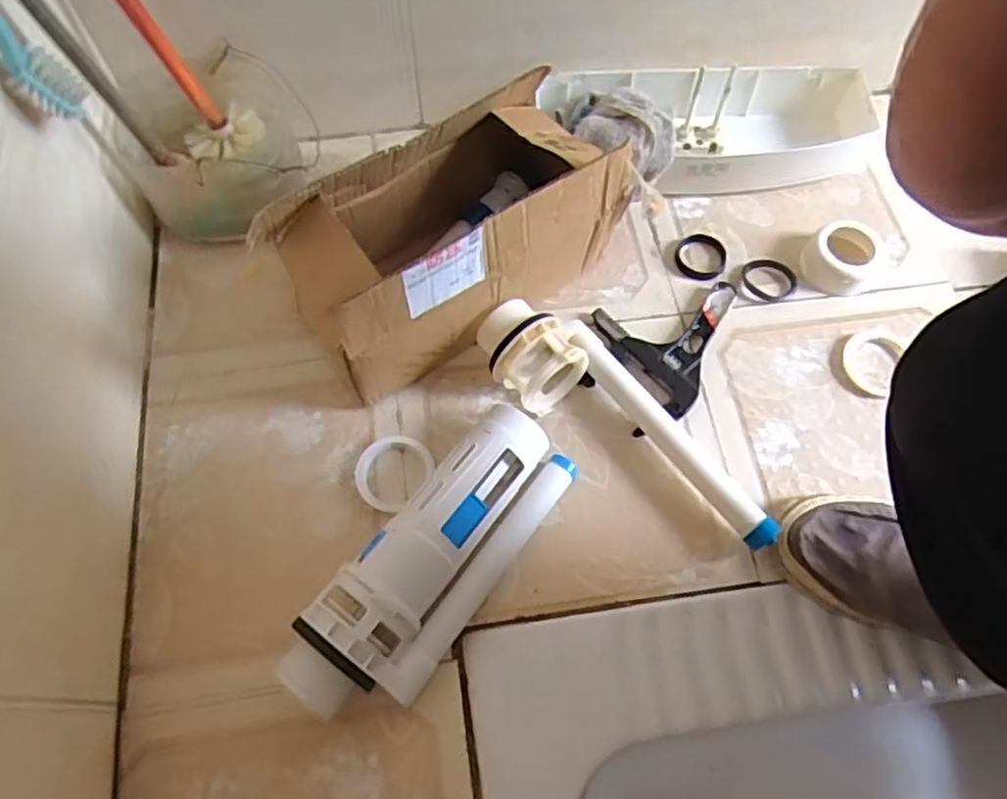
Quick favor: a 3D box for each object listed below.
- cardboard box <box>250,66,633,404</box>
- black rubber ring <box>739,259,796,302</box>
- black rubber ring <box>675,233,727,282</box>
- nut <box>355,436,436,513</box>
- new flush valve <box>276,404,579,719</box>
[{"bbox_3d":[-0.051,-0.159,0.654,0.298,0.171,0.166,-31,69,-15],"label":"cardboard box"},{"bbox_3d":[0.280,-0.127,0.727,0.058,0.006,0.052,-25,68,-13],"label":"black rubber ring"},{"bbox_3d":[0.213,-0.155,0.740,0.052,0.012,0.062,17,65,6],"label":"black rubber ring"},{"bbox_3d":[-0.103,0.065,0.636,0.072,0.013,0.066,1,65,-1],"label":"nut"},{"bbox_3d":[-0.057,0.130,0.570,0.104,0.079,0.281,34,69,14],"label":"new flush valve"}]

